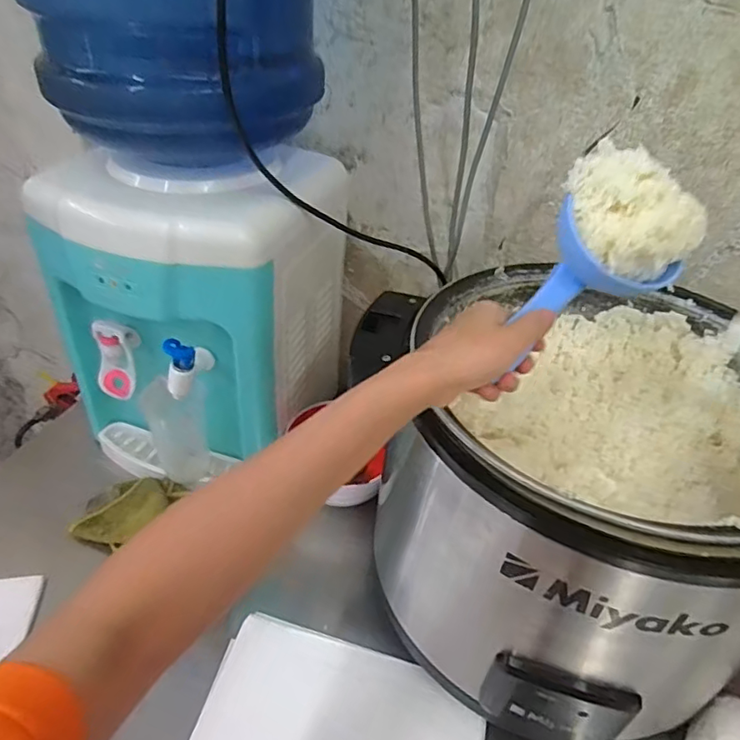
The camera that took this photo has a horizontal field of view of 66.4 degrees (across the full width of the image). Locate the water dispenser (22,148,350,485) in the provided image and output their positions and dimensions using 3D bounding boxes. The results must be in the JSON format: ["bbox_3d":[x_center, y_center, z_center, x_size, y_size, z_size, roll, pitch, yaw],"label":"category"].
[{"bbox_3d":[-0.193,-0.074,0.692,0.247,0.341,0.266,18,39,16],"label":"water dispenser"}]

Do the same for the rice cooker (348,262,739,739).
[{"bbox_3d":[0.192,0.116,0.541,0.334,0.277,0.338,3,37,-3],"label":"rice cooker"}]

